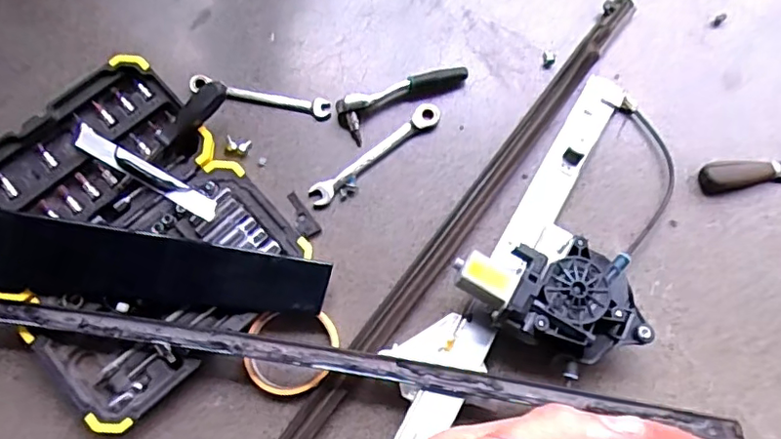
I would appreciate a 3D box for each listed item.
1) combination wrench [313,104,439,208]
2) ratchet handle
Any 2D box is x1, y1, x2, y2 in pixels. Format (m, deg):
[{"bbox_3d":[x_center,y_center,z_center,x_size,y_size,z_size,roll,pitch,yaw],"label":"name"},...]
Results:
[{"bbox_3d":[-0.015,-0.072,0.627,0.168,0.010,0.025,-38,79,-10],"label":"combination wrench"},{"bbox_3d":[0.016,-0.137,0.637,0.147,0.025,0.044,-28,77,-8],"label":"ratchet handle"}]

